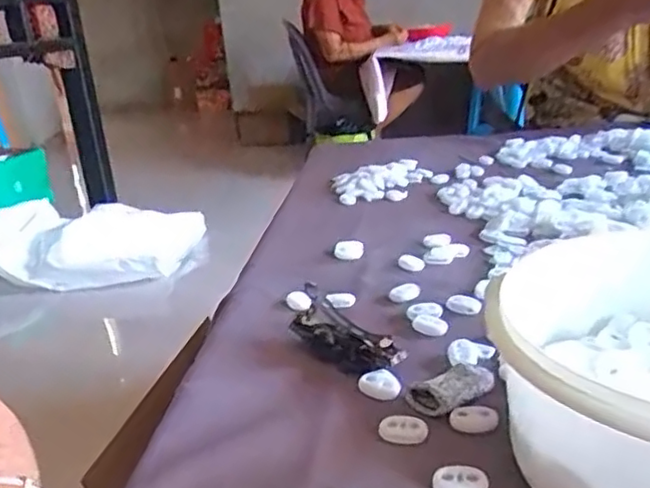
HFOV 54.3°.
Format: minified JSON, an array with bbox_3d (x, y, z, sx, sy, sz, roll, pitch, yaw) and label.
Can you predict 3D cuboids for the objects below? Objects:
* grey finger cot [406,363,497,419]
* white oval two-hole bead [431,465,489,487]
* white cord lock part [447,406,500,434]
[{"bbox_3d":[0.065,0.073,0.322,0.044,0.008,0.028,-18,24,-31],"label":"grey finger cot"},{"bbox_3d":[0.056,0.099,0.262,0.022,0.007,0.013,3,21,20],"label":"white oval two-hole bead"},{"bbox_3d":[0.070,0.083,0.301,0.022,0.007,0.011,2,21,18],"label":"white cord lock part"}]

